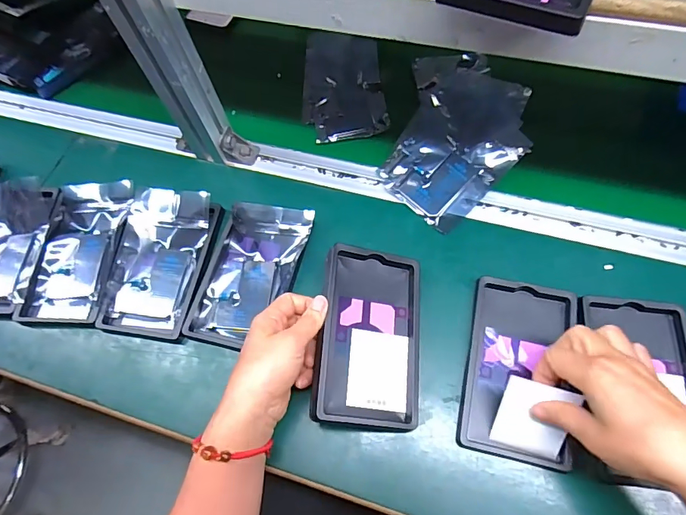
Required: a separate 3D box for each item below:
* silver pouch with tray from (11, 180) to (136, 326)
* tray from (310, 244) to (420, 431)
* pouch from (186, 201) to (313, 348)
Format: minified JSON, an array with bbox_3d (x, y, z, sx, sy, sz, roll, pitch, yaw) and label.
[{"bbox_3d":[-0.295,-0.012,0.473,0.095,0.027,0.164,2,63,5],"label":"silver pouch with tray"},{"bbox_3d":[0.025,0.070,0.393,0.097,0.017,0.160,11,66,-15],"label":"tray"},{"bbox_3d":[-0.100,0.014,0.446,0.096,0.032,0.157,14,65,11],"label":"pouch"}]

